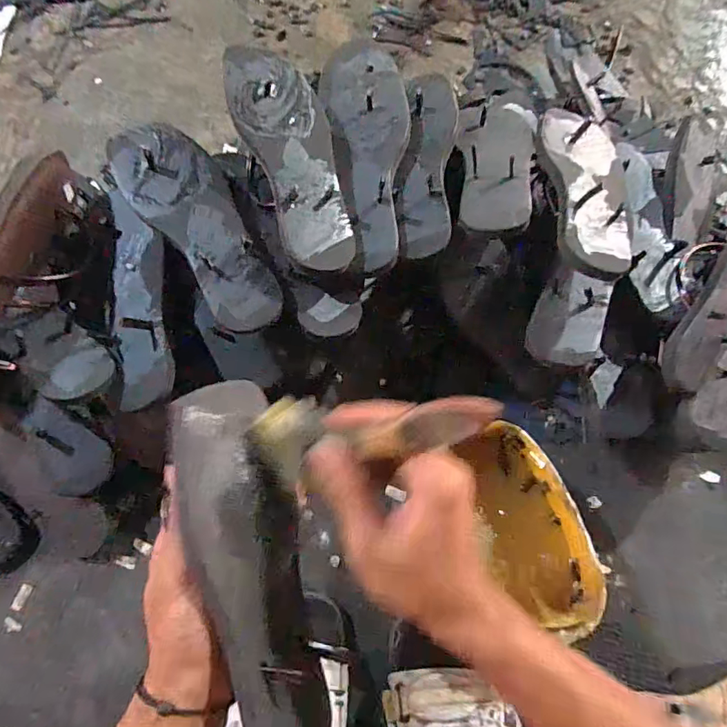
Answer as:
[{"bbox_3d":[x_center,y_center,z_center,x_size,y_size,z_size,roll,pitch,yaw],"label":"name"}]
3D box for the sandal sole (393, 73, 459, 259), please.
[{"bbox_3d":[0.064,-0.208,0.500,0.056,0.018,0.217,7,73,2],"label":"sandal sole"}]

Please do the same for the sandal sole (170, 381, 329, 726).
[{"bbox_3d":[-0.065,0.128,0.291,0.070,0.020,0.233,-8,85,-45],"label":"sandal sole"}]

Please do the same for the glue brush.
[{"bbox_3d":[-0.003,0.043,0.275,0.142,0.021,0.048,-4,70,32],"label":"glue brush"}]

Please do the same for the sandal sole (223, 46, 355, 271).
[{"bbox_3d":[-0.067,-0.197,0.454,0.083,0.011,0.235,-15,78,-22],"label":"sandal sole"}]

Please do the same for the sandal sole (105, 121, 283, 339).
[{"bbox_3d":[-0.153,-0.130,0.449,0.082,0.029,0.229,-32,76,-9],"label":"sandal sole"}]

